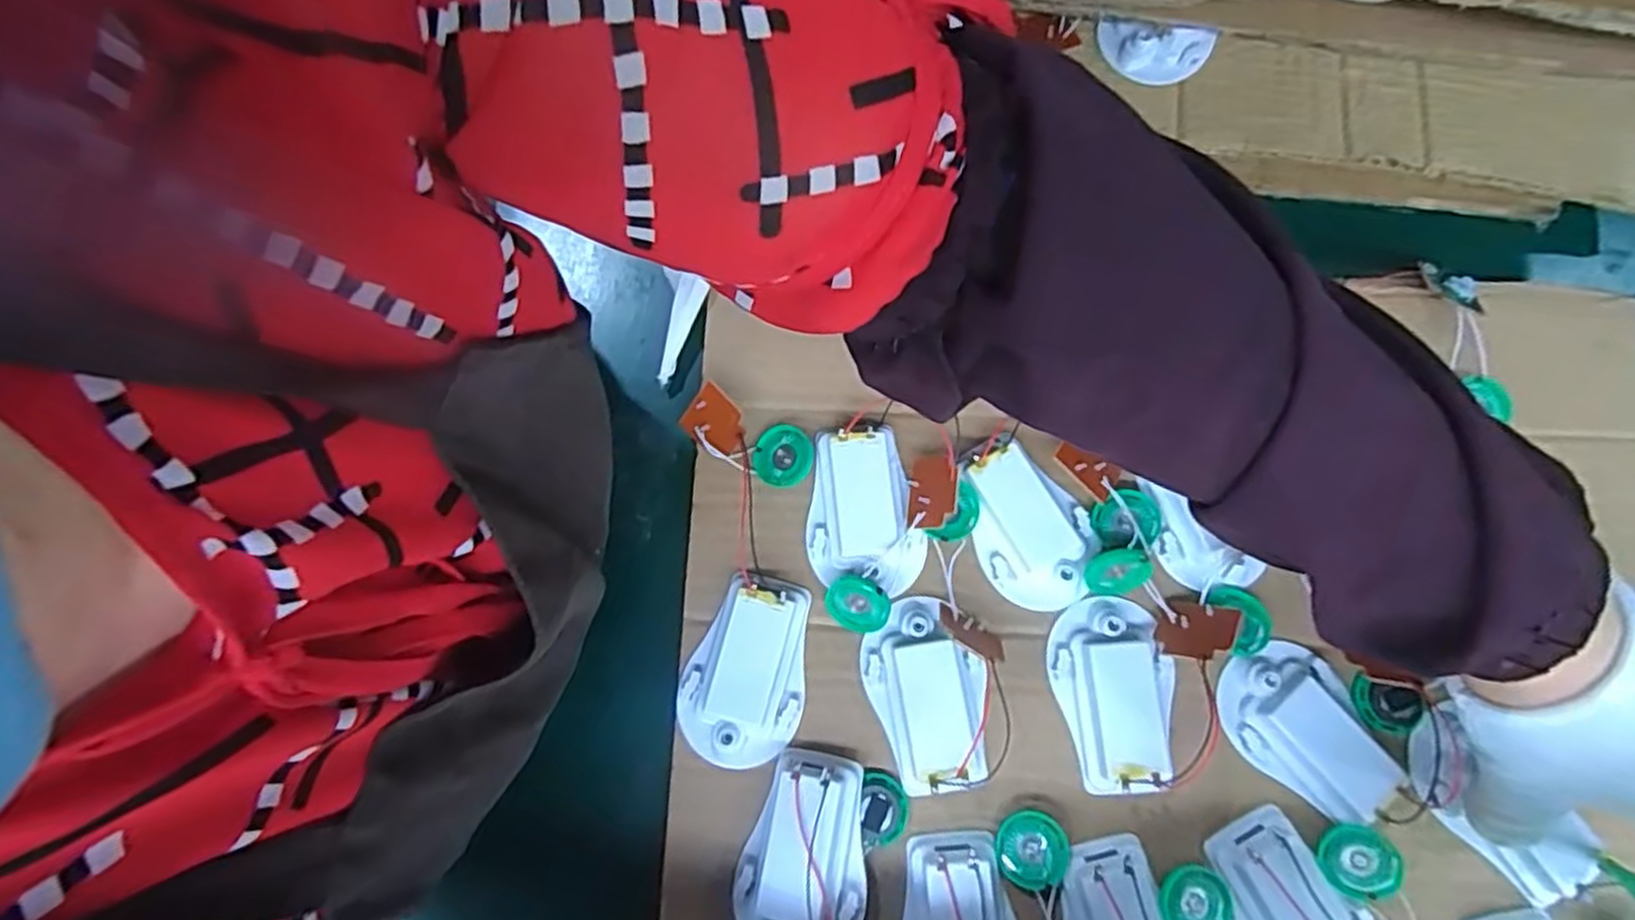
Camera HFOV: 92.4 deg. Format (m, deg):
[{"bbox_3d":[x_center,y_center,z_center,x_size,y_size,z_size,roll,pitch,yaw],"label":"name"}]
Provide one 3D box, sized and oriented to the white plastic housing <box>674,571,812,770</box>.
[{"bbox_3d":[-0.028,0.091,0.338,0.051,0.017,0.079,22,76,6],"label":"white plastic housing"}]

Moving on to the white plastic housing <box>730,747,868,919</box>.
[{"bbox_3d":[-0.004,0.162,0.314,0.051,0.024,0.080,17,75,5],"label":"white plastic housing"}]

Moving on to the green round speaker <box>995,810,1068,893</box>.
[{"bbox_3d":[0.089,0.161,0.321,0.029,0.011,0.028,0,75,0],"label":"green round speaker"}]

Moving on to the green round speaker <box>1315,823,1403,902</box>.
[{"bbox_3d":[0.221,0.164,0.320,0.027,0.007,0.027,42,101,21],"label":"green round speaker"}]

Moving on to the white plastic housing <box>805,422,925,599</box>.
[{"bbox_3d":[0.019,0.023,0.353,0.050,0.017,0.072,-8,75,-2],"label":"white plastic housing"}]

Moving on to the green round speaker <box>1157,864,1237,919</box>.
[{"bbox_3d":[0.153,0.180,0.316,0.029,0.005,0.027,0,75,0],"label":"green round speaker"}]

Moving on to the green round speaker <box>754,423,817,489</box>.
[{"bbox_3d":[-0.015,-0.002,0.360,0.027,0.008,0.026,0,75,0],"label":"green round speaker"}]

